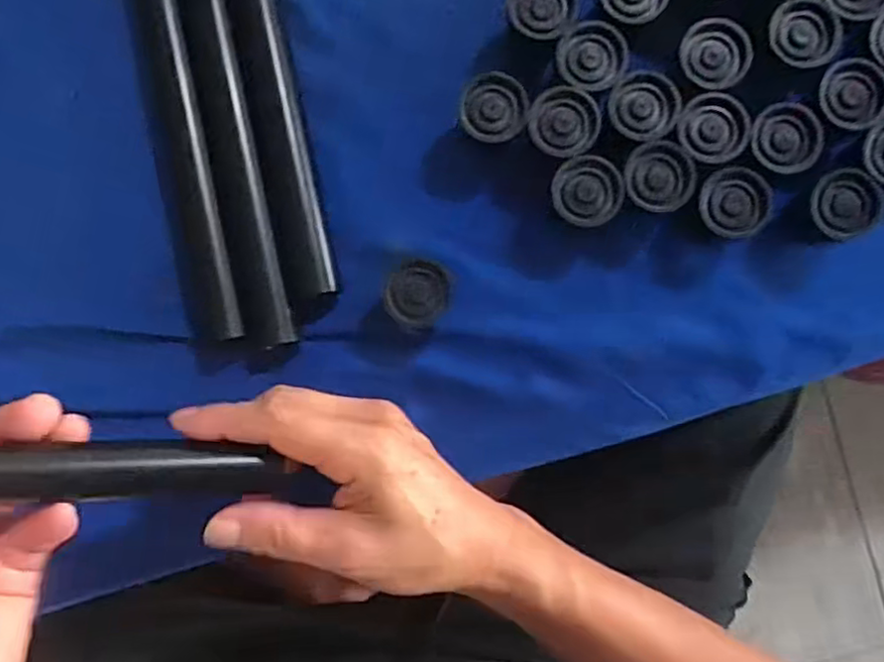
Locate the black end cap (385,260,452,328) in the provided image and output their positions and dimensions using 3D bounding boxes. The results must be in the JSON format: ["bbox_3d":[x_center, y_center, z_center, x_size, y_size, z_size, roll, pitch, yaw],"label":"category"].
[{"bbox_3d":[-0.012,-0.019,0.342,0.032,0.018,0.033,0,89,1],"label":"black end cap"}]

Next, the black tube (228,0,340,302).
[{"bbox_3d":[-0.089,-0.123,0.350,0.026,0.023,0.214,-12,88,0],"label":"black tube"}]

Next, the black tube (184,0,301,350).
[{"bbox_3d":[-0.107,-0.100,0.349,0.024,0.018,0.216,-12,88,0],"label":"black tube"}]

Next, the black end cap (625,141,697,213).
[{"bbox_3d":[0.108,-0.075,0.334,0.033,0.025,0.034,0,89,1],"label":"black end cap"}]

